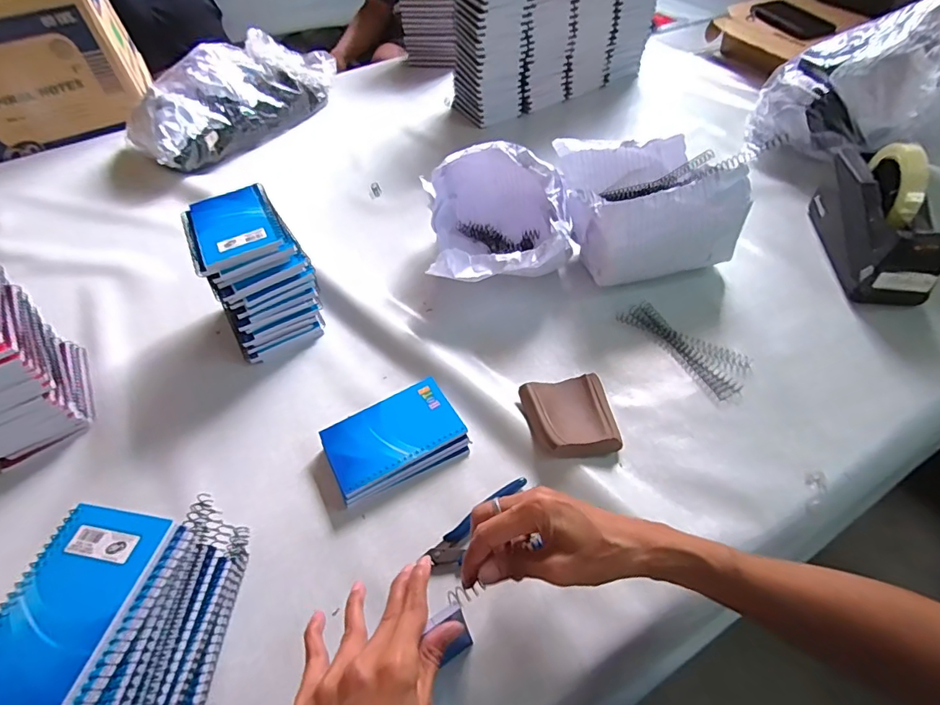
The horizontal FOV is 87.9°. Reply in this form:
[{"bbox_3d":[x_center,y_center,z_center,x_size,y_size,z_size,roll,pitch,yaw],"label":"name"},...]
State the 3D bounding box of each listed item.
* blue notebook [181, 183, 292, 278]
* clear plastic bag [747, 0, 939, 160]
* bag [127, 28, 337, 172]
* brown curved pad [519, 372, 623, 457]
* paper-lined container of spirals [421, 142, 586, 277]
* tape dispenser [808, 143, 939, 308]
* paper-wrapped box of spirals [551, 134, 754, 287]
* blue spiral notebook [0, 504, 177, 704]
[{"bbox_3d":[-0.267,-0.144,0.547,0.097,0.014,0.133,-24,52,-15],"label":"blue notebook"},{"bbox_3d":[0.575,-0.372,0.668,0.174,0.235,0.292,-19,50,-11],"label":"clear plastic bag"},{"bbox_3d":[-0.470,-0.516,0.966,0.207,0.132,0.433,26,57,25],"label":"bag"},{"bbox_3d":[0.104,0.064,0.491,0.086,0.027,0.091,-12,49,-5],"label":"brown curved pad"},{"bbox_3d":[0.039,-0.172,0.633,0.181,0.128,0.207,-1,49,5],"label":"paper-lined container of spirals"},{"bbox_3d":[0.488,-0.166,0.583,0.070,0.117,0.196,3,50,8],"label":"tape dispenser"},{"bbox_3d":[0.216,-0.202,0.640,0.172,0.124,0.212,-11,49,-4],"label":"paper-wrapped box of spirals"},{"bbox_3d":[-0.263,0.166,0.312,0.084,0.007,0.131,6,50,11],"label":"blue spiral notebook"}]

